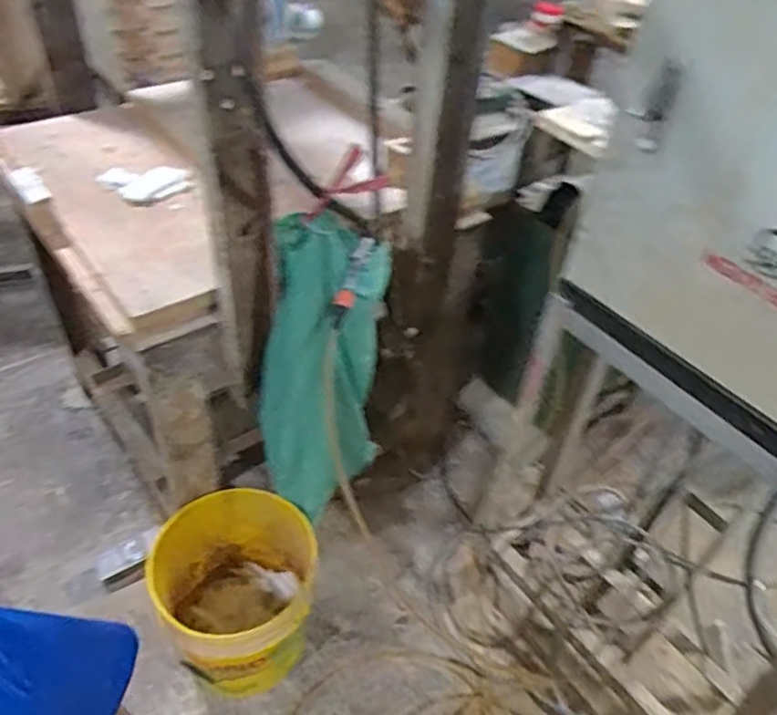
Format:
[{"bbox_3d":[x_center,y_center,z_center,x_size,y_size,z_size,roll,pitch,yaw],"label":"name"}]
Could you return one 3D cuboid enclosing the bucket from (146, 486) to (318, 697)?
[{"bbox_3d":[-0.308,0.521,1.396,0.291,0.384,0.283,3,43,-2],"label":"bucket"}]

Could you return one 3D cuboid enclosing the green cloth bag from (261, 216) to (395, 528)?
[{"bbox_3d":[-0.123,0.044,1.261,0.182,0.671,0.186,12,43,8],"label":"green cloth bag"}]

